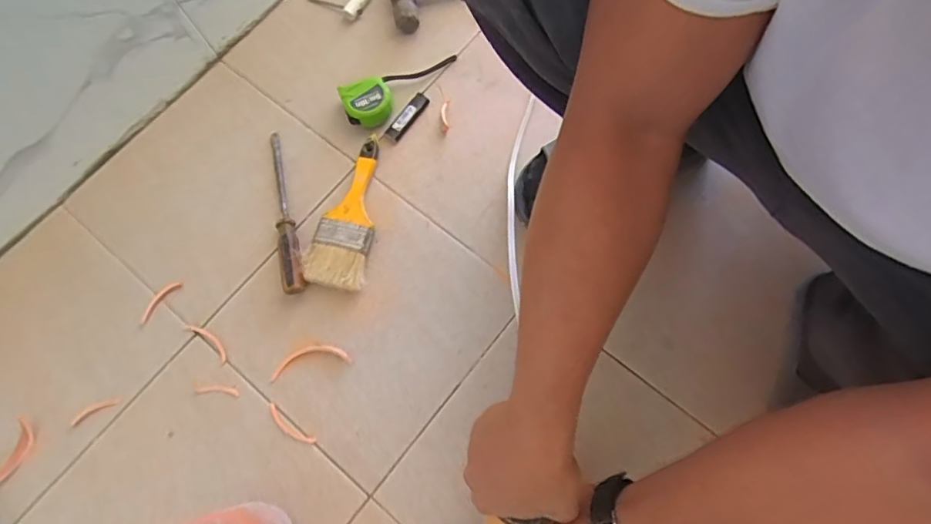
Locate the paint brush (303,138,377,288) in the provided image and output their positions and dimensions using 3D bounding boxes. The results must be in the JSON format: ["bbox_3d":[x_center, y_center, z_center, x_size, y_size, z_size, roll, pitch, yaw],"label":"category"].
[{"bbox_3d":[-0.157,-0.067,0.676,0.078,0.024,0.206,5,73,6],"label":"paint brush"}]

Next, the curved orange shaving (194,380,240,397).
[{"bbox_3d":[-0.300,0.154,0.623,0.054,0.008,0.014,5,73,5],"label":"curved orange shaving"}]

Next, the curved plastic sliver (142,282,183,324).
[{"bbox_3d":[-0.391,0.048,0.658,0.016,0.005,0.067,41,80,14],"label":"curved plastic sliver"}]

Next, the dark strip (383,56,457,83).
[{"bbox_3d":[-0.063,-0.273,0.732,0.110,0.017,0.017,-24,78,-5],"label":"dark strip"}]

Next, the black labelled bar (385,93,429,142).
[{"bbox_3d":[-0.081,-0.202,0.721,0.023,0.005,0.079,35,80,8],"label":"black labelled bar"}]

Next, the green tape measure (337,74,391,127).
[{"bbox_3d":[-0.134,-0.219,0.712,0.065,0.034,0.065,-19,73,-2],"label":"green tape measure"}]

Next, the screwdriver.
[{"bbox_3d":[-0.241,-0.068,0.677,0.026,0.029,0.234,-15,73,-1],"label":"screwdriver"}]

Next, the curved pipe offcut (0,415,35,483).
[{"bbox_3d":[-0.533,0.233,0.603,0.032,0.006,0.095,20,75,10],"label":"curved pipe offcut"}]

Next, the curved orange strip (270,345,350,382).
[{"bbox_3d":[-0.190,0.119,0.630,0.099,0.005,0.031,-13,73,0],"label":"curved orange strip"}]

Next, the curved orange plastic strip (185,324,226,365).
[{"bbox_3d":[-0.319,0.098,0.641,0.070,0.005,0.017,40,80,14],"label":"curved orange plastic strip"}]

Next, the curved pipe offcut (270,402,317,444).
[{"bbox_3d":[-0.209,0.195,0.613,0.070,0.006,0.018,34,78,13],"label":"curved pipe offcut"}]

